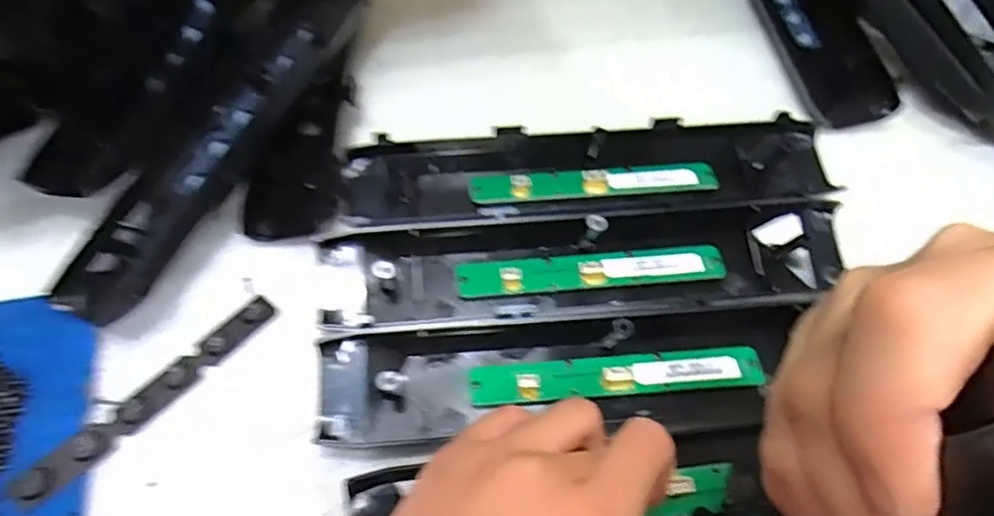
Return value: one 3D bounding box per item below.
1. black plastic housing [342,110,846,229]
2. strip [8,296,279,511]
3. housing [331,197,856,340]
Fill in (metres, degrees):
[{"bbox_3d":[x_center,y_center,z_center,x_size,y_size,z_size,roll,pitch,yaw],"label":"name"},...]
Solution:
[{"bbox_3d":[0.055,-0.046,0.334,0.272,0.018,0.062,-5,60,-6],"label":"black plastic housing"},{"bbox_3d":[-0.155,0.061,0.274,0.015,0.006,0.124,38,65,18],"label":"strip"},{"bbox_3d":[0.049,0.002,0.306,0.270,0.018,0.057,-5,60,-6],"label":"housing"}]

